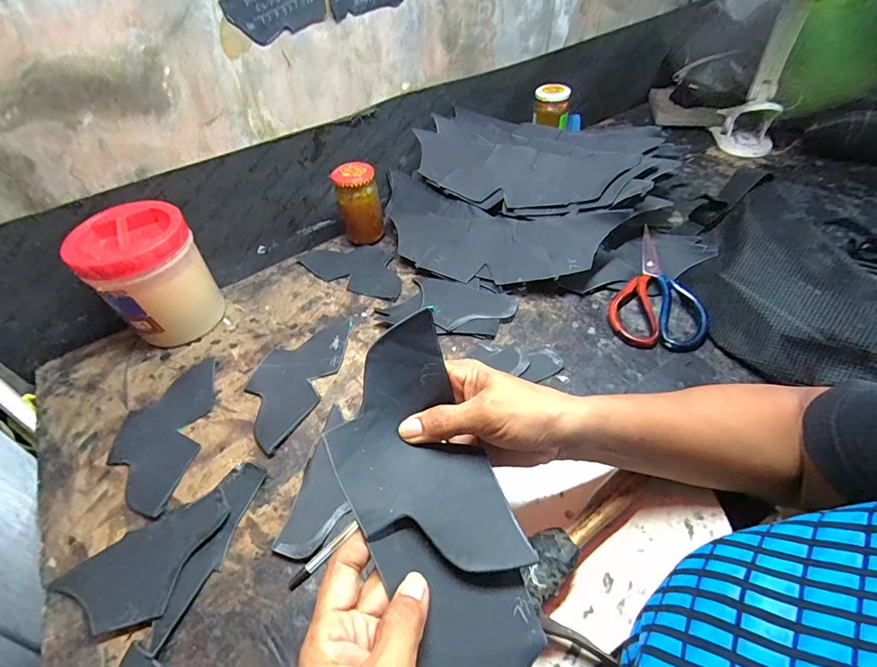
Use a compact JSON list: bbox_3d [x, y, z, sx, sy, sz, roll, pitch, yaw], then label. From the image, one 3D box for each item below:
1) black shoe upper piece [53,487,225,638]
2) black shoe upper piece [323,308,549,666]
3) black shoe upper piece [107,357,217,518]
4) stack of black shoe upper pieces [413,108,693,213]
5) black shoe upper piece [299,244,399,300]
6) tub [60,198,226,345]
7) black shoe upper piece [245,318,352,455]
[{"bbox_3d":[-0.244,0.198,0.359,0.134,0.008,0.080,-23,49,-15],"label":"black shoe upper piece"},{"bbox_3d":[-0.001,0.111,0.250,0.089,0.040,0.233,-16,72,-9],"label":"black shoe upper piece"},{"bbox_3d":[-0.295,0.104,0.453,0.090,0.004,0.176,-6,47,0],"label":"black shoe upper piece"},{"bbox_3d":[0.134,-0.241,0.598,0.339,0.060,0.163,23,53,25],"label":"stack of black shoe upper pieces"},{"bbox_3d":[-0.116,-0.100,0.624,0.173,0.005,0.090,24,54,26],"label":"black shoe upper piece"},{"bbox_3d":[-0.342,-0.065,0.522,0.112,0.147,0.105,-3,47,3],"label":"tub"},{"bbox_3d":[-0.168,0.047,0.495,0.088,0.005,0.180,9,49,14],"label":"black shoe upper piece"}]

